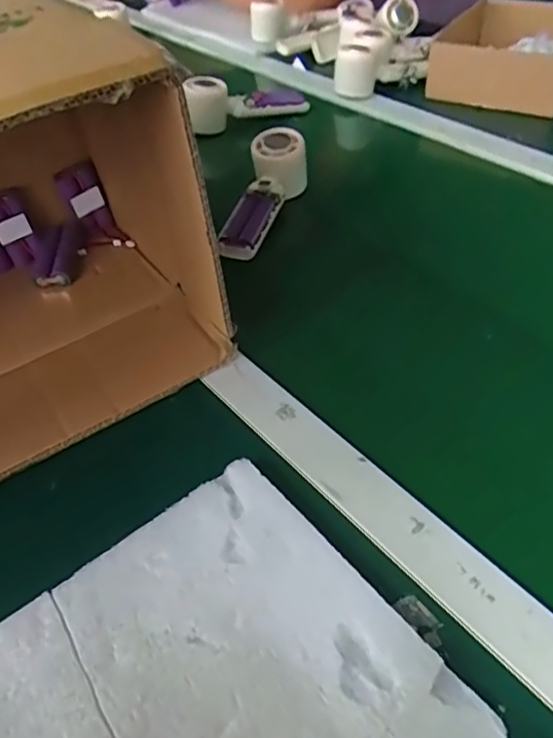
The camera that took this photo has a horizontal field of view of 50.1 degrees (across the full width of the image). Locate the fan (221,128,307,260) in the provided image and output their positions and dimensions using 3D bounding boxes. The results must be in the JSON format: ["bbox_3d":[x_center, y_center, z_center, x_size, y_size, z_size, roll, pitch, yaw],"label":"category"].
[{"bbox_3d":[-0.013,-0.176,0.610,0.053,0.045,0.167,13,62,17],"label":"fan"}]

